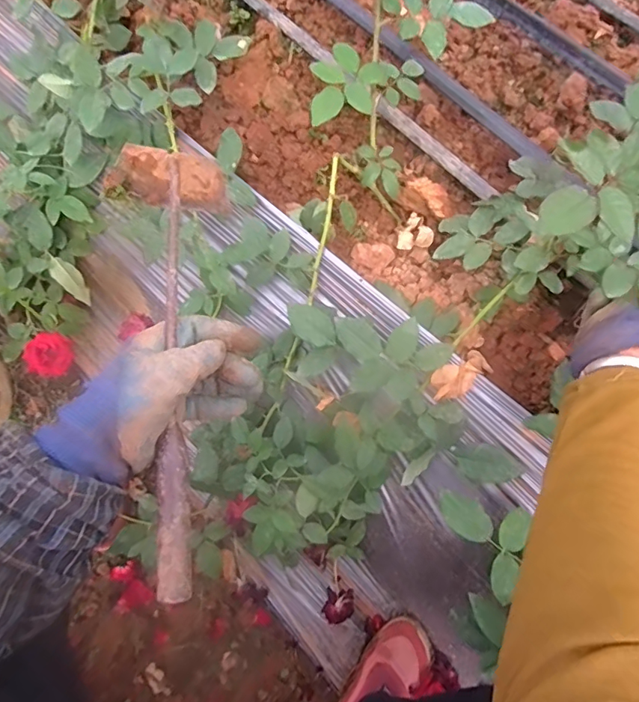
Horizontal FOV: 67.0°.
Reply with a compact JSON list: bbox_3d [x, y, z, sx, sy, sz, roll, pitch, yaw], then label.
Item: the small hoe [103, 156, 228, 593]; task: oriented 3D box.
[{"bbox_3d":[-0.112,-0.004,0.361,0.085,0.070,0.343,-5,71,-4],"label":"small hoe"}]

